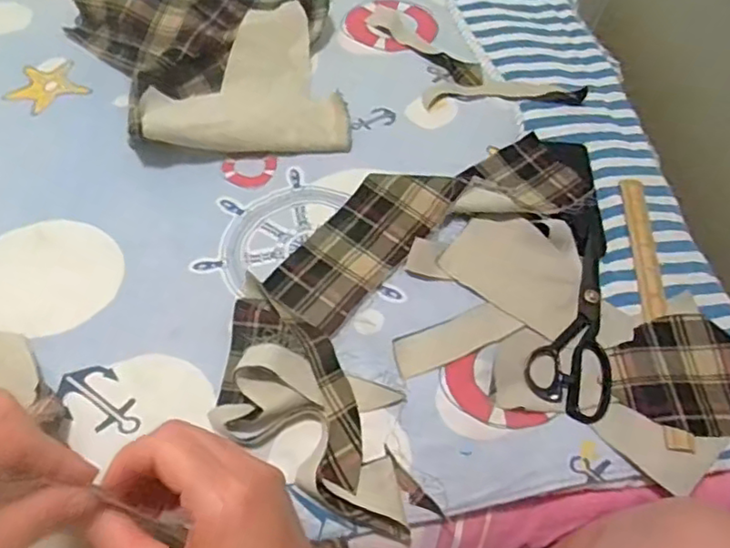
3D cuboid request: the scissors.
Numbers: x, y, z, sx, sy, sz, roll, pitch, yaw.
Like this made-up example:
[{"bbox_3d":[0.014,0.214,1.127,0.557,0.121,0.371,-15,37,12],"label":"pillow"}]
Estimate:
[{"bbox_3d":[0.243,0.030,0.659,0.081,0.011,0.263,22,60,9],"label":"scissors"}]

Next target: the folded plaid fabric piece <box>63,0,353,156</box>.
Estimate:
[{"bbox_3d":[-0.204,-0.282,0.789,0.334,0.057,0.336,-7,59,-8],"label":"folded plaid fabric piece"}]

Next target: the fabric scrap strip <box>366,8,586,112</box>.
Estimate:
[{"bbox_3d":[0.123,-0.274,0.825,0.319,0.024,0.140,30,61,14],"label":"fabric scrap strip"}]

